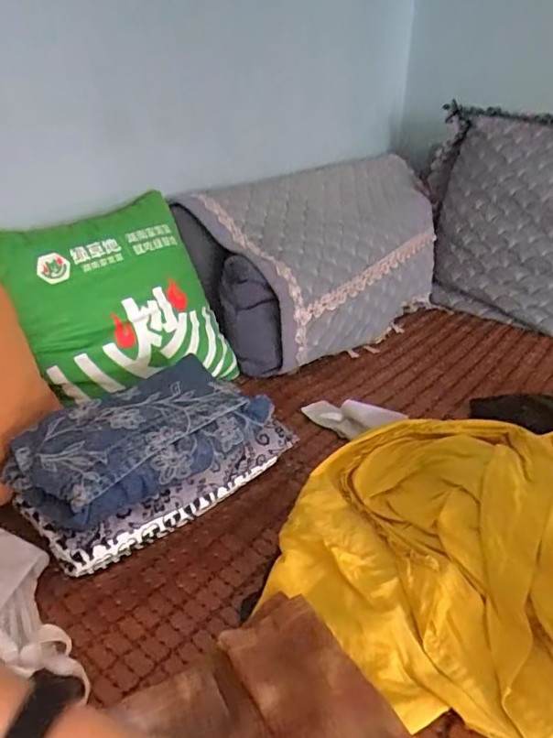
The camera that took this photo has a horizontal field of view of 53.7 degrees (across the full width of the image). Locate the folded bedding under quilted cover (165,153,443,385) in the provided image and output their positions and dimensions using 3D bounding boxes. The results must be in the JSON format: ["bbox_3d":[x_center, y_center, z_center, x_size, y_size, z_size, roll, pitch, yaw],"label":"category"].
[{"bbox_3d":[0.149,-0.278,1.250,0.333,0.273,0.833,17,30,24],"label":"folded bedding under quilted cover"}]

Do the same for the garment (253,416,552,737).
[{"bbox_3d":[0.258,0.196,0.569,0.497,0.088,0.448,12,28,16],"label":"garment"}]

